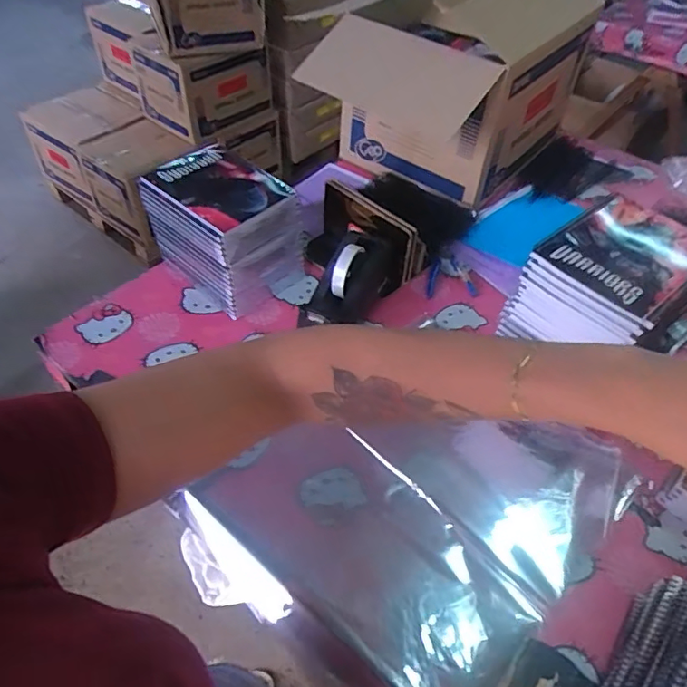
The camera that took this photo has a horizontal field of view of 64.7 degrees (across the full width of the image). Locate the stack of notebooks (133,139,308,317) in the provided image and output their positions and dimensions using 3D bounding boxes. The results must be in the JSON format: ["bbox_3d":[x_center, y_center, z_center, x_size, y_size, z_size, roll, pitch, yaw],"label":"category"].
[{"bbox_3d":[-0.190,-0.187,0.881,0.164,0.161,0.197,-35,58,-29],"label":"stack of notebooks"}]

